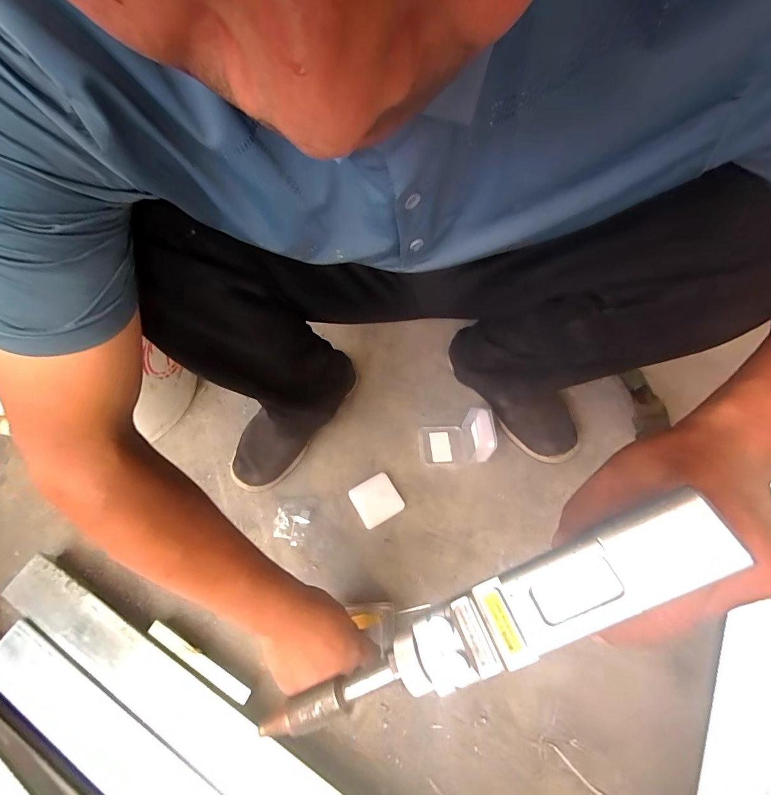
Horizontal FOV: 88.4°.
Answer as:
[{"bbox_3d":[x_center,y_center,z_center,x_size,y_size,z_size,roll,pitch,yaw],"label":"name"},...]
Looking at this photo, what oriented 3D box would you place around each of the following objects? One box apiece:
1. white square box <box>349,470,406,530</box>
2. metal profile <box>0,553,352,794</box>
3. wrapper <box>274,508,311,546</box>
[{"bbox_3d":[-0.013,0.147,0.570,0.062,0.022,0.062,-28,61,-13],"label":"white square box"},{"bbox_3d":[-0.121,0.395,0.413,0.795,0.038,0.070,24,63,17],"label":"metal profile"},{"bbox_3d":[-0.134,0.180,0.558,0.047,0.015,0.047,7,59,8],"label":"wrapper"}]

